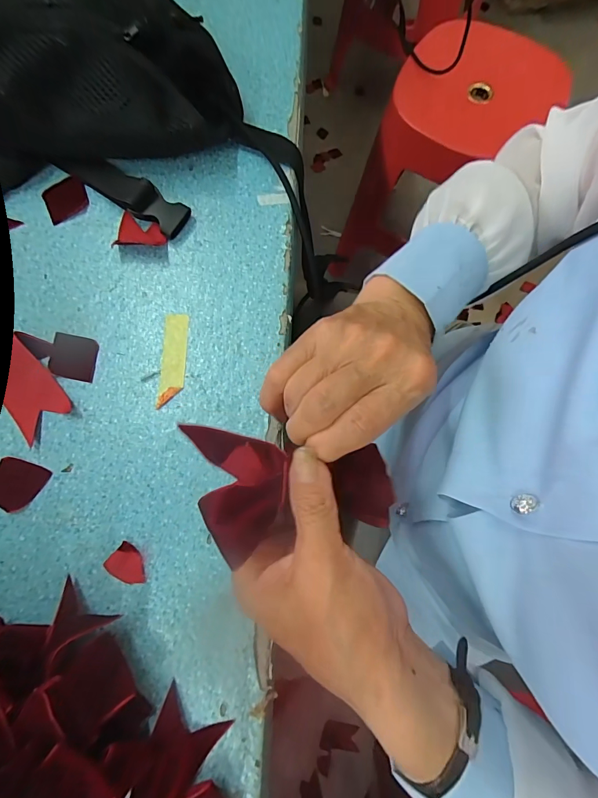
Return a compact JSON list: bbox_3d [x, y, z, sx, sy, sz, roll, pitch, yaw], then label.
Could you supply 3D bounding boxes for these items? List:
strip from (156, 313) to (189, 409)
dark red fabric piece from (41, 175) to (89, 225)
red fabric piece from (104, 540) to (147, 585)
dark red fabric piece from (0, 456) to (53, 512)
[{"bbox_3d":[-0.093,-0.031,0.279,0.018,0.004,0.071,1,78,-1],"label":"strip"},{"bbox_3d":[-0.191,-0.164,0.307,0.034,0.004,0.035,-29,80,-7],"label":"dark red fabric piece"},{"bbox_3d":[-0.113,0.110,0.247,0.027,0.004,0.021,41,80,8],"label":"red fabric piece"},{"bbox_3d":[-0.195,0.058,0.258,0.034,0.004,0.034,26,79,5],"label":"dark red fabric piece"}]

